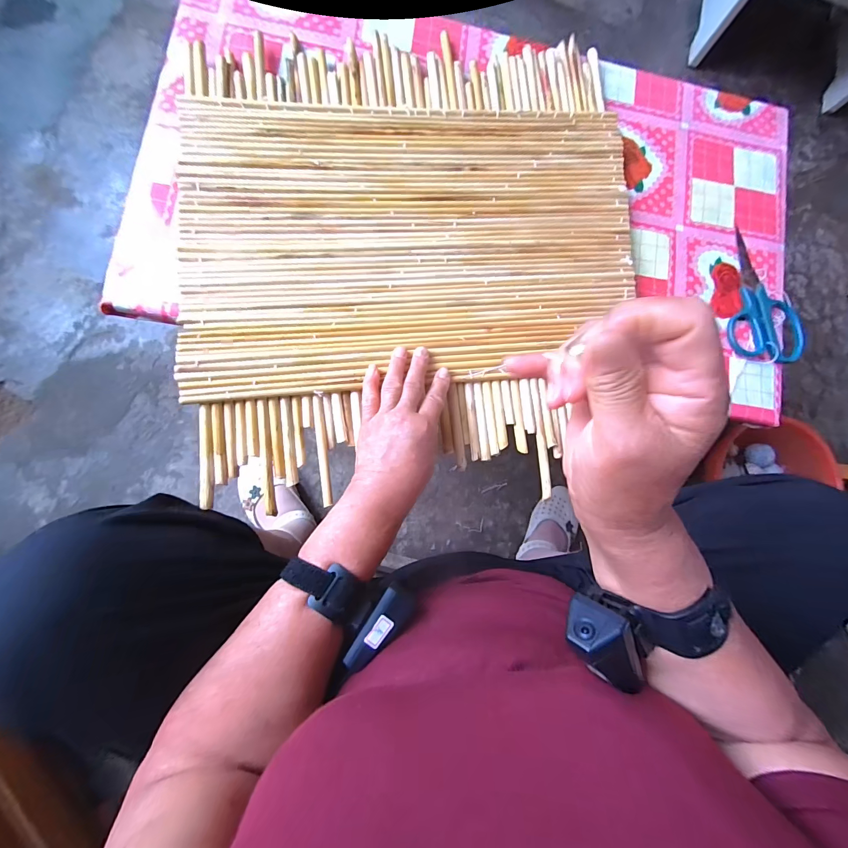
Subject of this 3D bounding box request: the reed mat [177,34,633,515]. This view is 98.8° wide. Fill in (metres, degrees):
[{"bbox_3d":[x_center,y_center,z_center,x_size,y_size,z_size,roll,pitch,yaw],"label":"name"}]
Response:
[{"bbox_3d":[-0.005,-0.204,0.412,0.488,0.024,0.520,-2,85,-7],"label":"reed mat"}]

